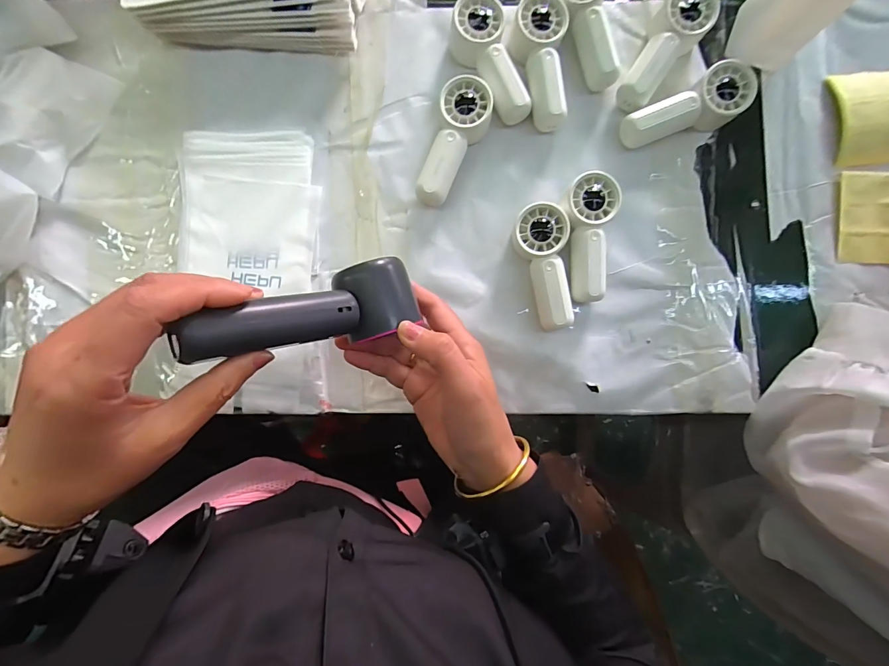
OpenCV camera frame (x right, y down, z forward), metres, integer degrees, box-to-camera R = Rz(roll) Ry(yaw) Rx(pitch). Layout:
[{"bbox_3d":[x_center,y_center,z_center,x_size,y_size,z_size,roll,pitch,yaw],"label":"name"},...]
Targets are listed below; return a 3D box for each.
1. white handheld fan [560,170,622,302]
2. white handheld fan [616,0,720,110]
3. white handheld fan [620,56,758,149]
[{"bbox_3d":[0.127,-0.085,0.358,0.045,0.033,0.111,4,88,0],"label":"white handheld fan"},{"bbox_3d":[0.197,-0.258,0.361,0.046,0.033,0.116,37,88,1],"label":"white handheld fan"},{"bbox_3d":[0.217,-0.199,0.357,0.109,0.034,0.044,-25,88,-1],"label":"white handheld fan"}]

